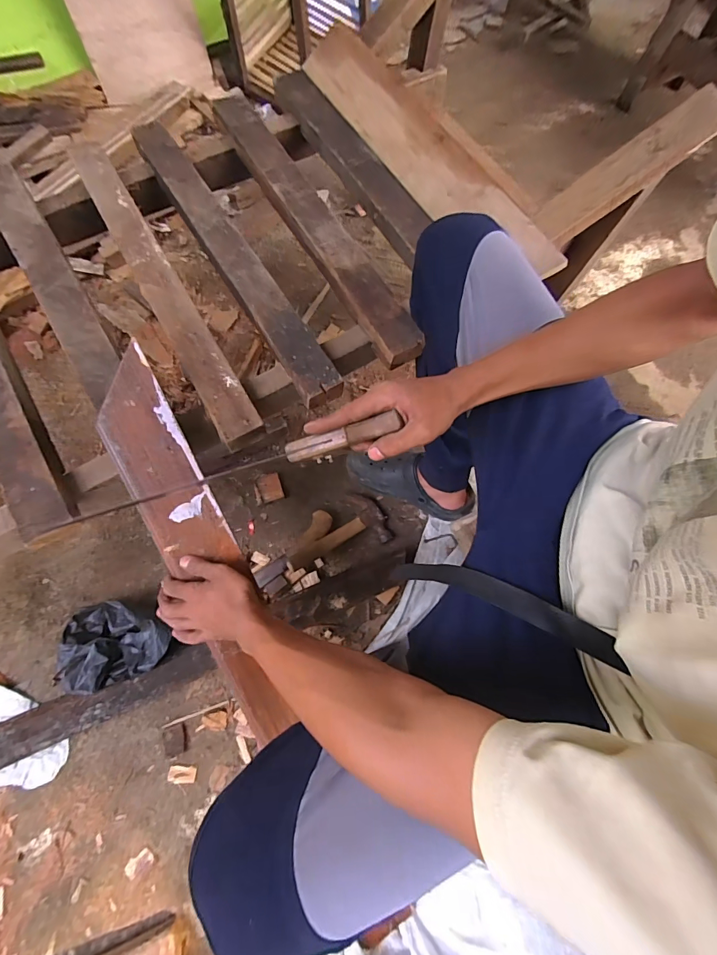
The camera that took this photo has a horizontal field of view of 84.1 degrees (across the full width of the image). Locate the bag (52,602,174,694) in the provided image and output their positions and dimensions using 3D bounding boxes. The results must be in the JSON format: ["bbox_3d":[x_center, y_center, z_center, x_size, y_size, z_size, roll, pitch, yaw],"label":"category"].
[{"bbox_3d":[-0.410,0.284,0.678,0.198,0.098,0.136,-1,71,-3],"label":"bag"}]

